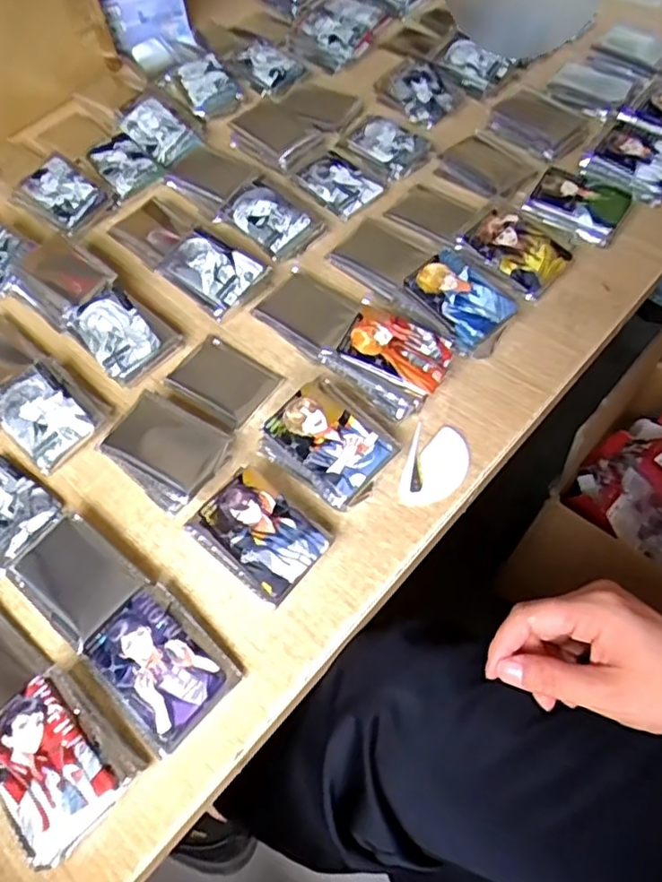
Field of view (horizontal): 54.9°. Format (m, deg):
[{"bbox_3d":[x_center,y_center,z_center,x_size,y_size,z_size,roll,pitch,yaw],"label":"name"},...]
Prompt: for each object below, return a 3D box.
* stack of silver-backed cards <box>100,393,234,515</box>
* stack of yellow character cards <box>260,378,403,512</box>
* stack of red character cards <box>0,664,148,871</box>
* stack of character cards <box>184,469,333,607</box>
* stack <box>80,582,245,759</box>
[{"bbox_3d":[-0.124,0.009,0.491,0.088,0.029,0.067,28,65,22],"label":"stack of silver-backed cards"},{"bbox_3d":[0.000,0.003,0.478,0.088,0.042,0.069,38,69,26],"label":"stack of yellow character cards"},{"bbox_3d":[-0.164,0.190,0.378,0.086,0.032,0.068,38,69,26],"label":"stack of red character cards"},{"bbox_3d":[-0.050,0.067,0.447,0.087,0.032,0.062,33,67,24],"label":"stack of character cards"},{"bbox_3d":[-0.109,0.143,0.410,0.089,0.020,0.066,37,68,26],"label":"stack"}]

